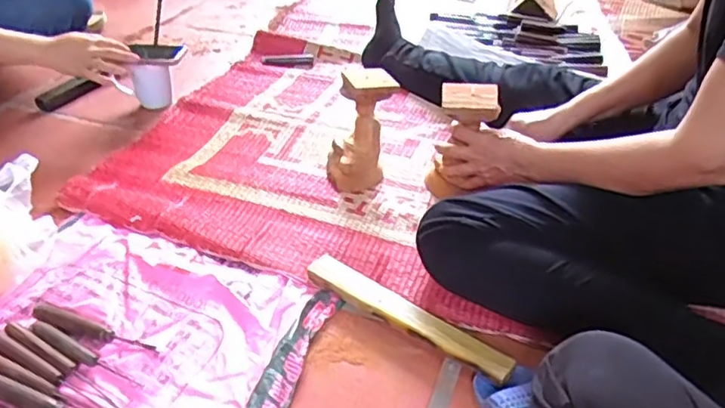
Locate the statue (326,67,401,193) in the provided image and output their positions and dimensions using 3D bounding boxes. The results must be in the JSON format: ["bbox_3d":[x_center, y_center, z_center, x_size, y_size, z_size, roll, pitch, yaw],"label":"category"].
[{"bbox_3d":[-0.002,-0.112,0.944,0.107,0.174,0.082,-6,37,-7],"label":"statue"}]

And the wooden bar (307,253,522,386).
[{"bbox_3d":[0.051,0.136,0.721,0.276,0.036,0.031,25,43,31],"label":"wooden bar"}]

